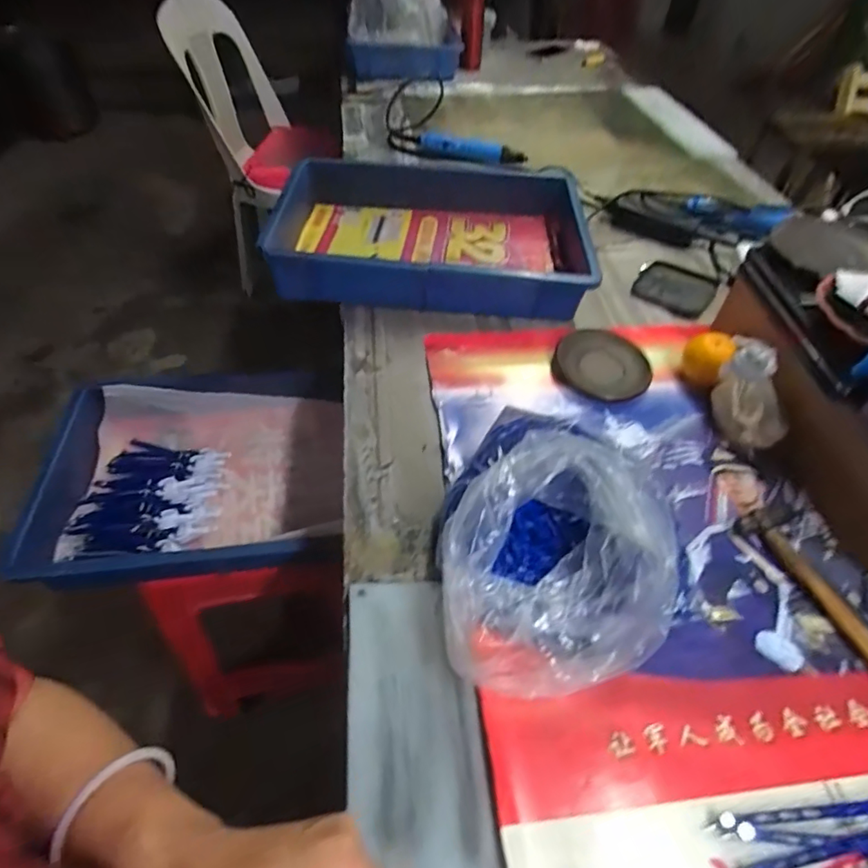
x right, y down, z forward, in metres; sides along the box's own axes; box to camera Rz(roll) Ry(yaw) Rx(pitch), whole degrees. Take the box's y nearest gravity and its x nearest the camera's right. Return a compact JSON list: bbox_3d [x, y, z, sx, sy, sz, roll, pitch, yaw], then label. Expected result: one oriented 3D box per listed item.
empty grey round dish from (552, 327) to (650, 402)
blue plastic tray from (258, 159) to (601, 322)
[{"bbox_3d":[0.203,-0.086,0.612,0.111,0.020,0.111,3,49,-4],"label":"empty grey round dish"},{"bbox_3d":[-0.001,-0.294,0.735,0.420,0.071,0.303,4,49,-4],"label":"blue plastic tray"}]

